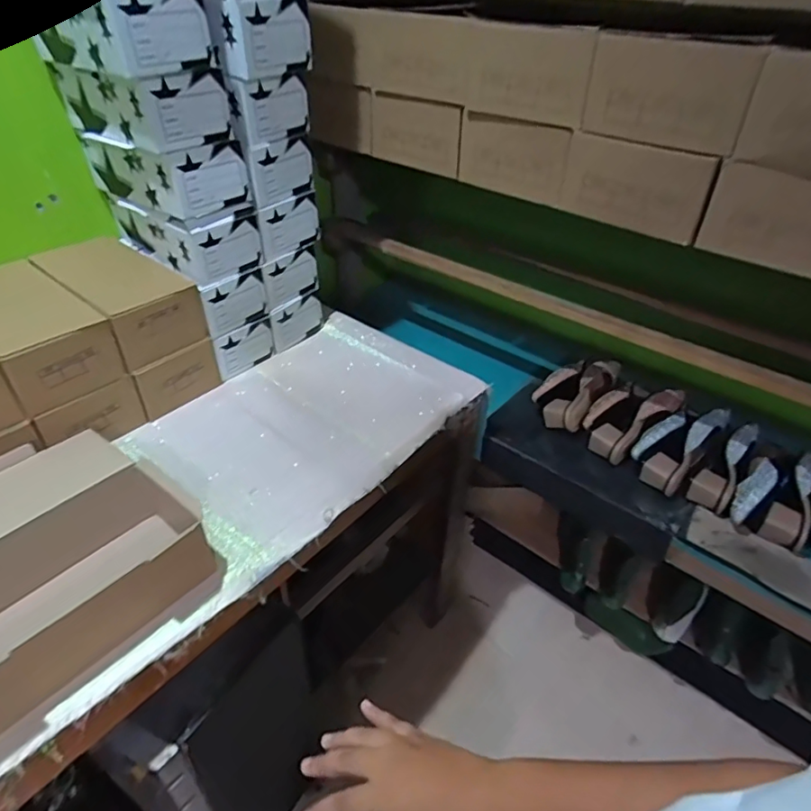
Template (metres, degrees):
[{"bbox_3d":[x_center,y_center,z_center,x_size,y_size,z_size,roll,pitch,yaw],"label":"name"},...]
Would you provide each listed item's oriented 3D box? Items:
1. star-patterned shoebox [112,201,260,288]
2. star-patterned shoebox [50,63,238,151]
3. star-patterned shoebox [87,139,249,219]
[{"bbox_3d":[-0.370,-0.299,0.916,0.246,0.095,0.129,29,45,30],"label":"star-patterned shoebox"},{"bbox_3d":[-0.377,-0.444,0.784,0.265,0.089,0.143,31,46,31],"label":"star-patterned shoebox"},{"bbox_3d":[-0.376,-0.374,0.851,0.253,0.098,0.131,29,45,30],"label":"star-patterned shoebox"}]

